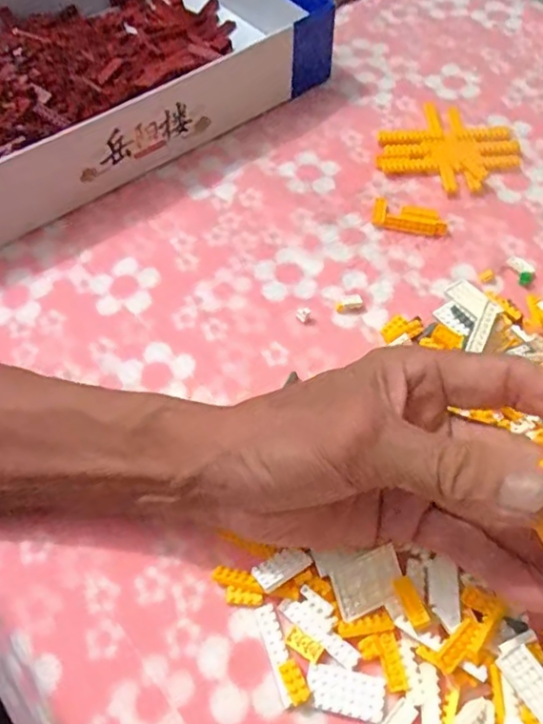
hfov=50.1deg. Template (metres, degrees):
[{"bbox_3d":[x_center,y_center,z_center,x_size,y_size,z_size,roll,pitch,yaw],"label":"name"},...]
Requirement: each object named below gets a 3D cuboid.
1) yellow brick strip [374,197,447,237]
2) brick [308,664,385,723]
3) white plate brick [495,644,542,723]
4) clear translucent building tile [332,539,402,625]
[{"bbox_3d":[0.091,-0.095,0.381,0.048,0.005,0.024,12,58,9],"label":"yellow brick strip"},{"bbox_3d":[0.030,0.134,0.236,0.031,0.004,0.016,8,58,7],"label":"brick"},{"bbox_3d":[0.104,0.127,0.227,0.016,0.004,0.033,-29,54,-13],"label":"white plate brick"},{"bbox_3d":[0.043,0.097,0.256,0.032,0.004,0.022,-17,80,-16],"label":"clear translucent building tile"}]

